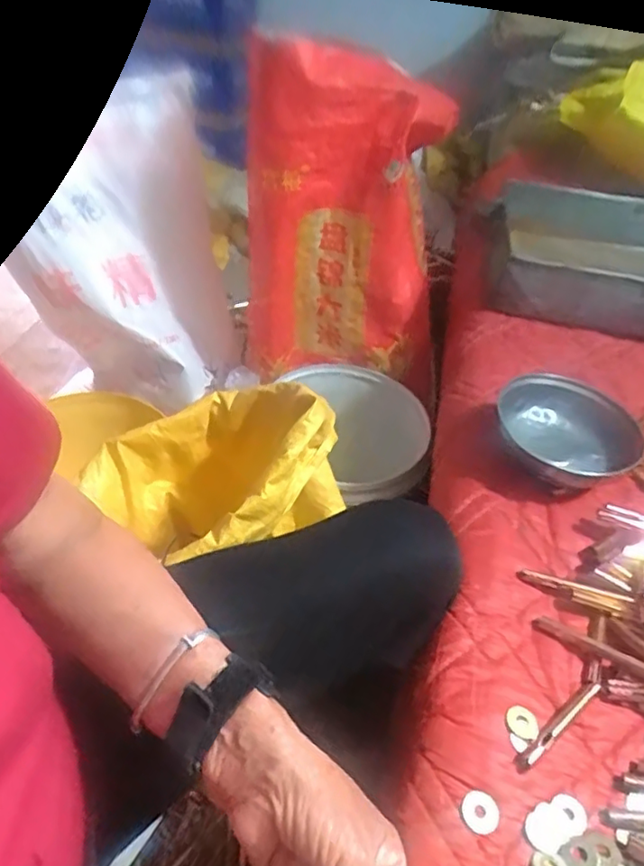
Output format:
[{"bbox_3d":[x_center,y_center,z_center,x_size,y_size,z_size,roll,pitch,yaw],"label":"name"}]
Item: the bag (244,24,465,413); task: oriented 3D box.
[{"bbox_3d":[0.045,-0.326,0.951,0.320,0.451,0.213,3,43,-4],"label":"bag"}]

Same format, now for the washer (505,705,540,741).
[{"bbox_3d":[0.141,0.204,0.420,0.023,0.004,0.023,4,43,-4],"label":"washer"}]

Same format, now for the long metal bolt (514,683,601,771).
[{"bbox_3d":[0.168,0.204,0.420,0.096,0.009,0.010,-26,52,-30],"label":"long metal bolt"}]

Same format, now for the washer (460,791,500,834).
[{"bbox_3d":[0.101,0.243,0.382,0.023,0.004,0.023,-1,56,2],"label":"washer"}]

